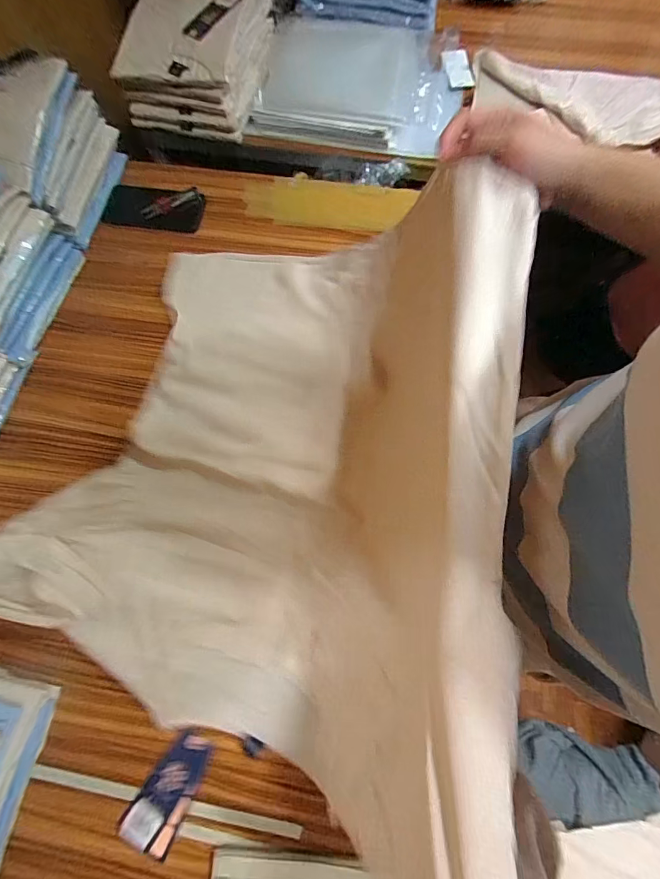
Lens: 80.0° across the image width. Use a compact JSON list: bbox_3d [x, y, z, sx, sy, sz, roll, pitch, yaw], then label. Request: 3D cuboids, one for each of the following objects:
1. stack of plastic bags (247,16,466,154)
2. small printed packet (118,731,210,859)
[{"bbox_3d":[0.057,-0.661,0.728,0.373,0.070,0.244,8,73,4],"label":"stack of plastic bags"},{"bbox_3d":[-0.180,0.391,0.438,0.058,0.004,0.116,26,75,10],"label":"small printed packet"}]

